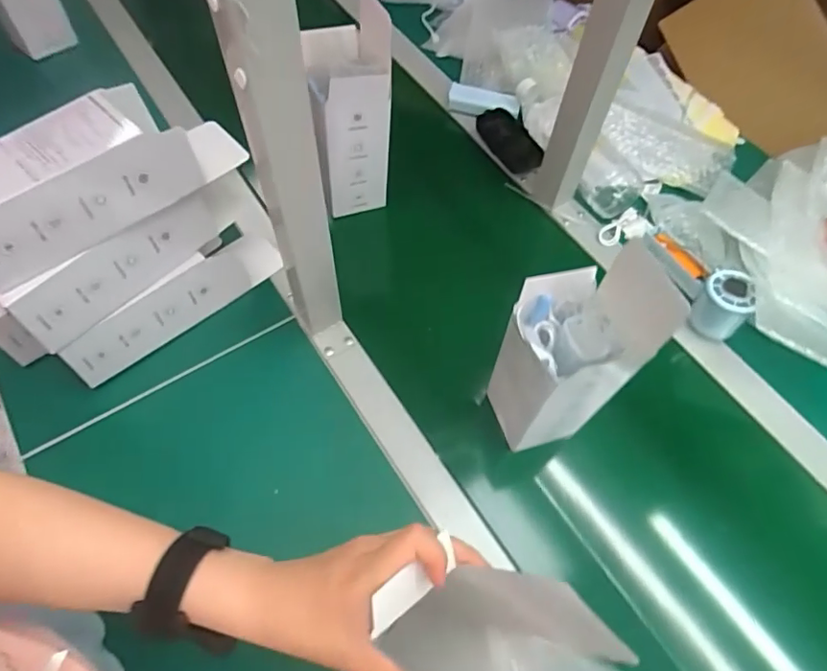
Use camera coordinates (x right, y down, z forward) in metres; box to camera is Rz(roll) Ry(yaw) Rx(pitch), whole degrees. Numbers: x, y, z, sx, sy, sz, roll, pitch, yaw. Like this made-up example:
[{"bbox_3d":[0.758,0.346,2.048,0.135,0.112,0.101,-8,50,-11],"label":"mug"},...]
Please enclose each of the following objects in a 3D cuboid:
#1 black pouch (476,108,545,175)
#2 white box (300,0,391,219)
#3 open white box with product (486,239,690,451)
[{"bbox_3d":[0.129,-0.263,0.739,0.053,0.027,0.113,-18,63,-10],"label":"black pouch"},{"bbox_3d":[-0.067,-0.244,0.608,0.085,0.231,0.083,-10,62,-6],"label":"white box"},{"bbox_3d":[0.128,0.018,0.461,0.084,0.212,0.089,-18,63,-10],"label":"open white box with product"}]

